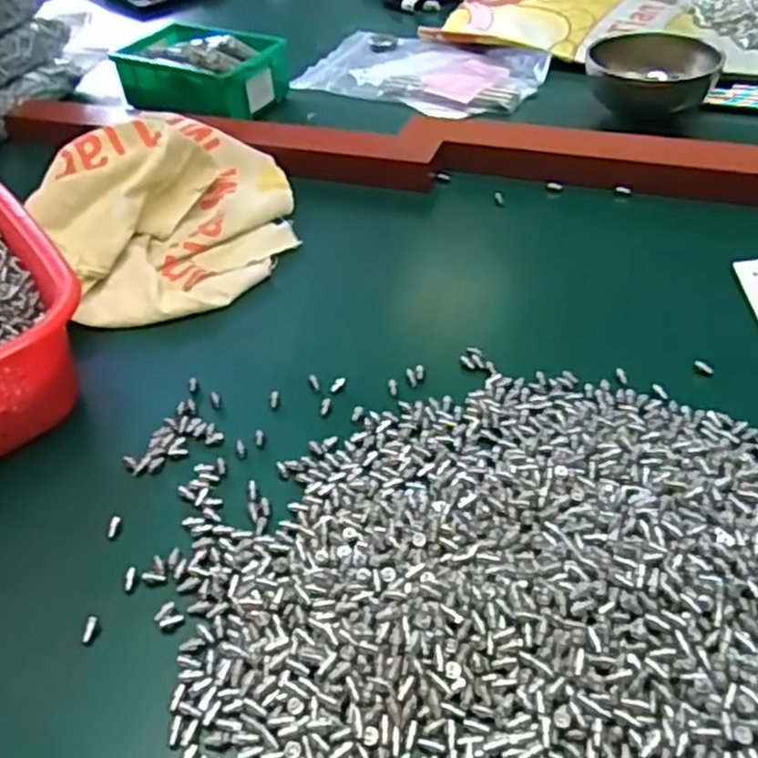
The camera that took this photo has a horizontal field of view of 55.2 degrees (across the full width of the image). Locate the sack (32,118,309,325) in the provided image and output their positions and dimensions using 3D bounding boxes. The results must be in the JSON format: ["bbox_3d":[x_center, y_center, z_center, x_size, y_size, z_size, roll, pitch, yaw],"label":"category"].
[{"bbox_3d":[-0.148,-0.131,0.511,0.167,0.065,0.209,-12,44,-9],"label":"sack"}]

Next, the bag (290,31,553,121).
[{"bbox_3d":[0.041,-0.307,0.722,0.232,0.019,0.151,21,48,23],"label":"bag"}]

